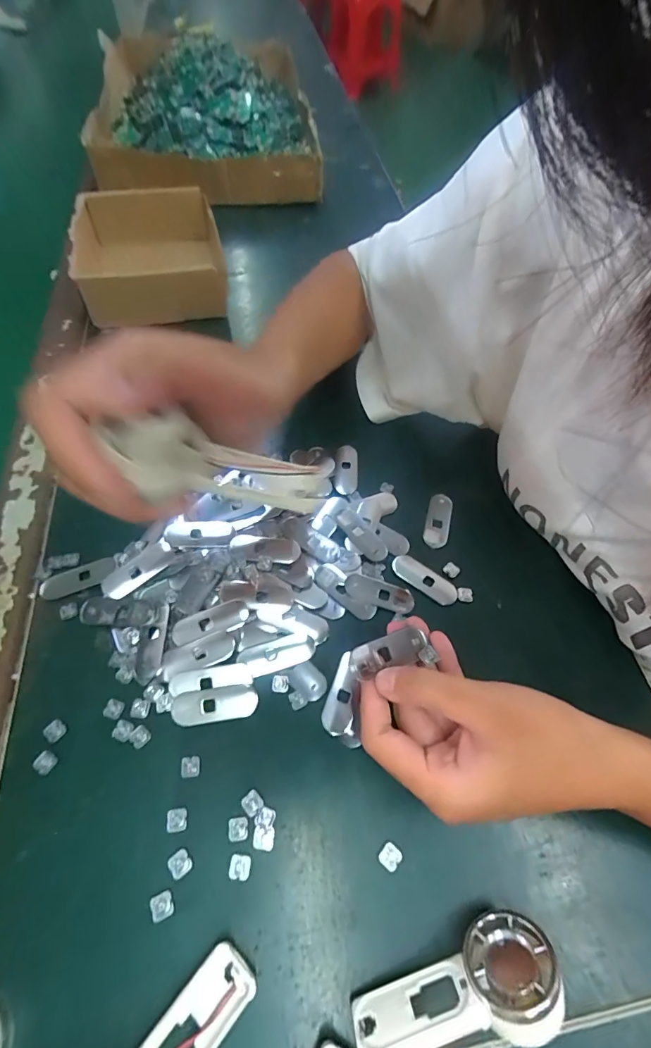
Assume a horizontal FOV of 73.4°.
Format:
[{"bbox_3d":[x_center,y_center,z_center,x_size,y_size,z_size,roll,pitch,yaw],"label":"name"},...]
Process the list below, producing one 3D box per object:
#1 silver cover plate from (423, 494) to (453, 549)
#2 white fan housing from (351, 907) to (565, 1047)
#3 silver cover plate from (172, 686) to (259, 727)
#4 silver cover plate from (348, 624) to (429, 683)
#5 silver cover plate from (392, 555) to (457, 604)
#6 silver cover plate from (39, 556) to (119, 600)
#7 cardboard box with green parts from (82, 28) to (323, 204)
[{"bbox_3d":[0.089,-0.002,0.348,0.018,0.008,0.048,17,58,6],"label":"silver cover plate"},{"bbox_3d":[0.059,0.211,0.198,0.091,0.018,0.045,-16,15,6],"label":"white fan housing"},{"bbox_3d":[-0.067,0.109,0.264,0.050,0.004,0.019,-6,59,-9],"label":"silver cover plate"},{"bbox_3d":[0.034,0.070,0.239,0.046,0.004,0.017,-10,83,-24],"label":"silver cover plate"},{"bbox_3d":[0.072,0.040,0.317,0.050,0.004,0.018,34,61,16],"label":"silver cover plate"},{"bbox_3d":[-0.169,0.037,0.299,0.052,0.004,0.018,-21,68,-7],"label":"silver cover plate"},{"bbox_3d":[-0.182,-0.648,0.669,0.318,0.098,0.422,-6,61,-9],"label":"cardboard box with green parts"}]

